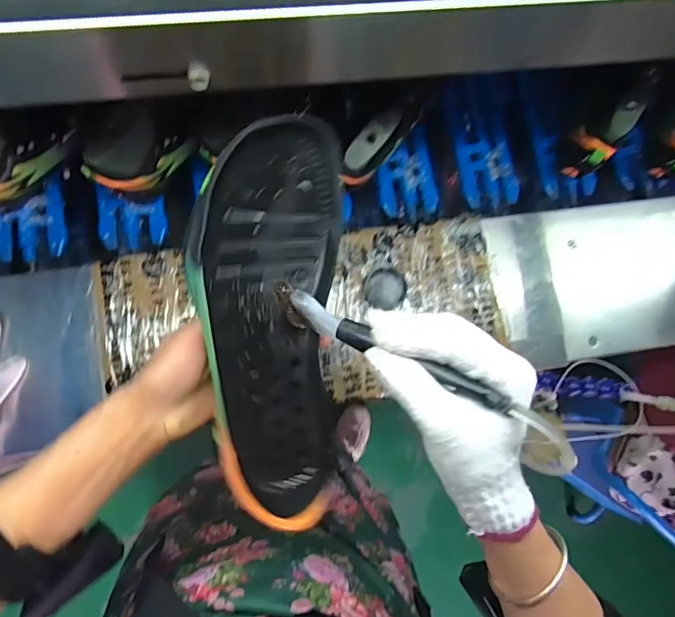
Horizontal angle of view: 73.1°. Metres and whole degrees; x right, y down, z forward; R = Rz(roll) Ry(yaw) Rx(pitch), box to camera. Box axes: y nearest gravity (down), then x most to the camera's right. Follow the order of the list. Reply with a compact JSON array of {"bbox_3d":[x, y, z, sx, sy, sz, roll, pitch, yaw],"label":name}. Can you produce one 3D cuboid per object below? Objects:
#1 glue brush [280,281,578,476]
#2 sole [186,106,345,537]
[{"bbox_3d":[0.048,0.041,0.290,0.208,0.031,0.024,28,80,15],"label":"glue brush"},{"bbox_3d":[-0.046,0.013,0.322,0.094,0.042,0.269,-1,98,-6],"label":"sole"}]

